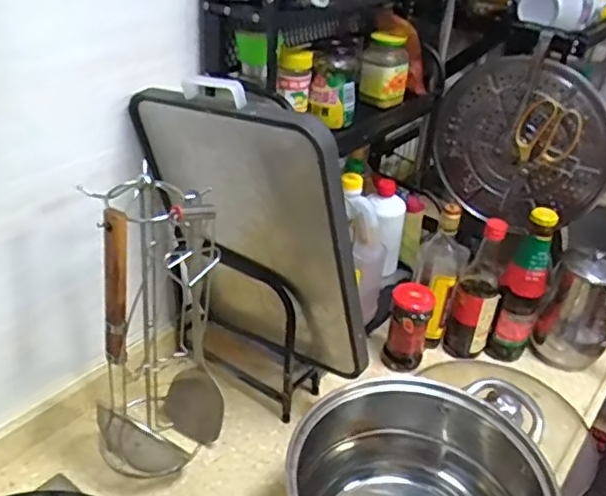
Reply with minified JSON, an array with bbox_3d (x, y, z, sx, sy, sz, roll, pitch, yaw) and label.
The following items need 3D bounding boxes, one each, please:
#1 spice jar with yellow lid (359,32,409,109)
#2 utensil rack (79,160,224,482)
[{"bbox_3d":[0.132,-0.288,1.019,0.073,0.108,0.058,10,33,7],"label":"spice jar with yellow lid"},{"bbox_3d":[-0.174,0.092,0.780,0.149,0.394,0.172,-2,33,-13],"label":"utensil rack"}]

